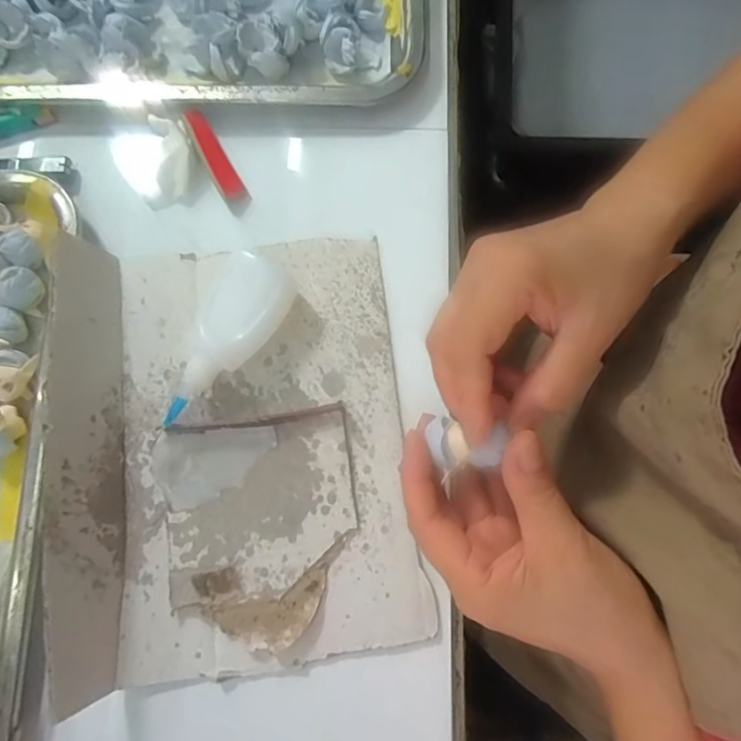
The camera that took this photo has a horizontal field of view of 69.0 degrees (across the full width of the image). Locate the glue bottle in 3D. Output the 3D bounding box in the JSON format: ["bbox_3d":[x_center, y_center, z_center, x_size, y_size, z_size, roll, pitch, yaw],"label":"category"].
[{"bbox_3d":[-0.078,-0.013,0.299,0.039,0.031,0.103,28,79,5],"label":"glue bottle"}]

